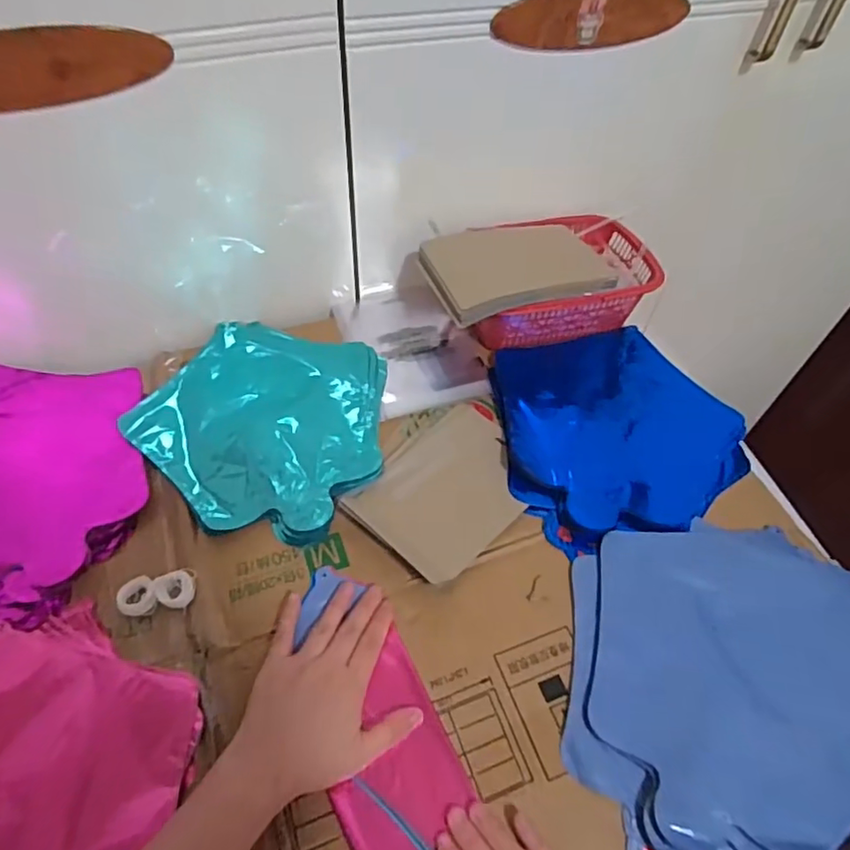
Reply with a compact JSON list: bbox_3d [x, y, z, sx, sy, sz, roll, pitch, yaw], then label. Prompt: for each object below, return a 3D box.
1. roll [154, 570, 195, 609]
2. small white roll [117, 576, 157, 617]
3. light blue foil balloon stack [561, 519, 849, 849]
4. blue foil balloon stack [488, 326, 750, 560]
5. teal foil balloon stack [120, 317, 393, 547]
[{"bbox_3d":[-0.196,0.130,0.469,0.028,0.011,0.028,2,55,-3],"label":"roll"},{"bbox_3d":[-0.224,0.133,0.464,0.028,0.009,0.030,2,55,-3],"label":"small white roll"},{"bbox_3d":[0.234,0.187,0.451,0.267,0.015,0.238,-8,56,-10],"label":"light blue foil balloon stack"},{"bbox_3d":[0.185,0.002,0.597,0.238,0.041,0.238,-11,57,-12],"label":"blue foil balloon stack"},{"bbox_3d":[-0.147,-0.010,0.566,0.223,0.007,0.224,23,57,12],"label":"teal foil balloon stack"}]

